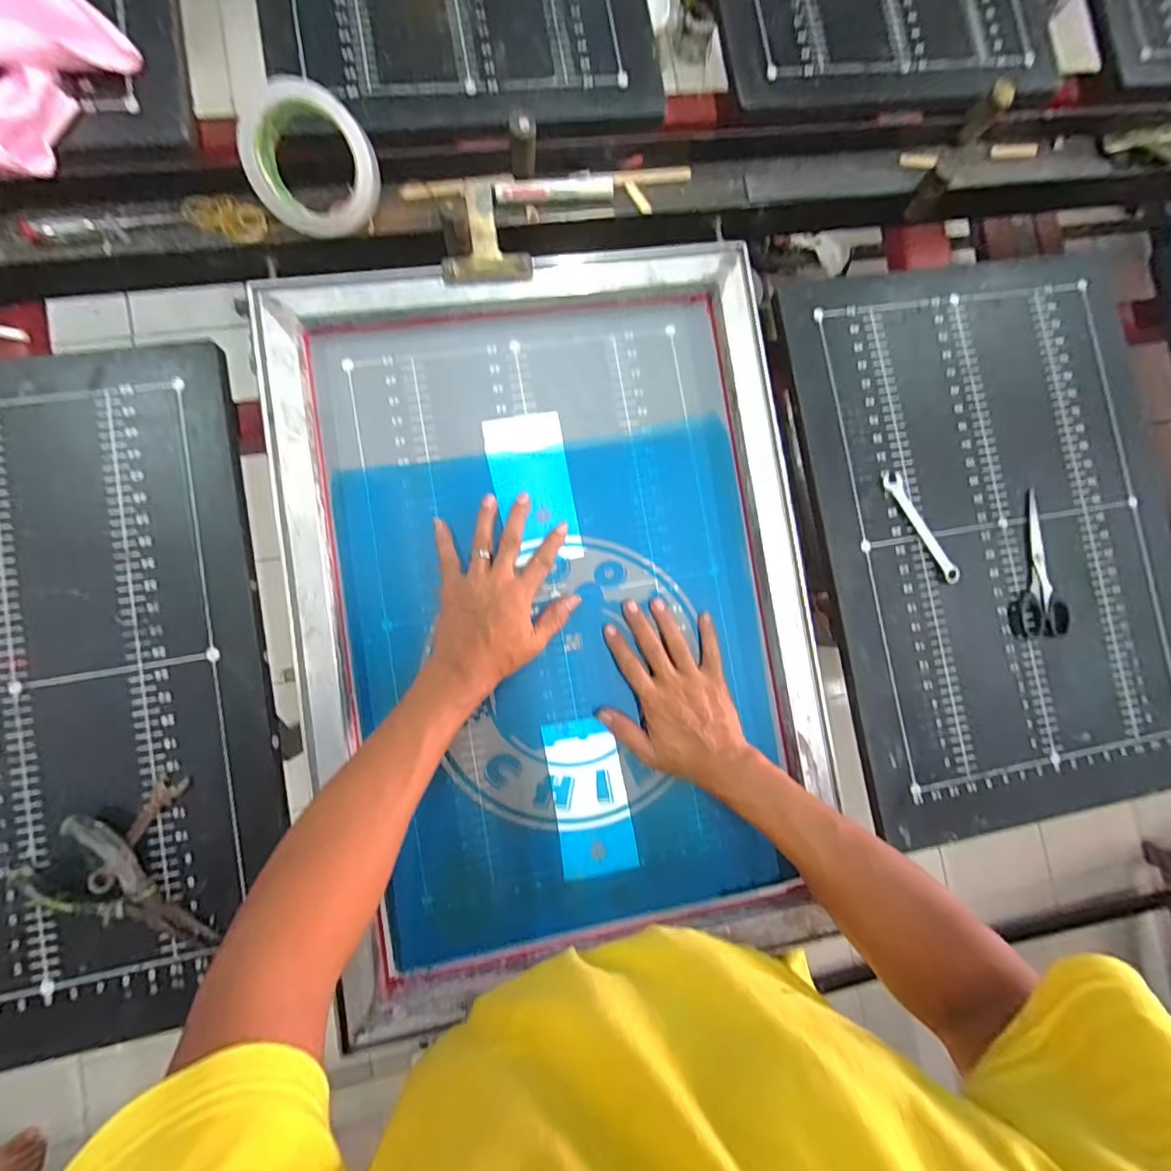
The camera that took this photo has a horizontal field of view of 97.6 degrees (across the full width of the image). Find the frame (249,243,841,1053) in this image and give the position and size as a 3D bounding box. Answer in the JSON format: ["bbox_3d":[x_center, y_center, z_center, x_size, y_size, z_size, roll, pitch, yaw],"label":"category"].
[{"bbox_3d":[-0.025,0.019,0.483,0.462,0.044,0.643,-8,86,-7],"label":"frame"}]

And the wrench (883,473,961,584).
[{"bbox_3d":[0.348,-0.060,0.526,0.018,0.009,0.127,-32,89,-8],"label":"wrench"}]

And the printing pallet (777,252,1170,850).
[{"bbox_3d":[0.454,-0.059,0.554,0.412,0.017,0.586,-9,86,-7],"label":"printing pallet"}]

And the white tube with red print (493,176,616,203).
[{"bbox_3d":[-0.029,-0.393,0.508,0.118,0.013,0.020,-10,86,-7],"label":"white tube with red print"}]

